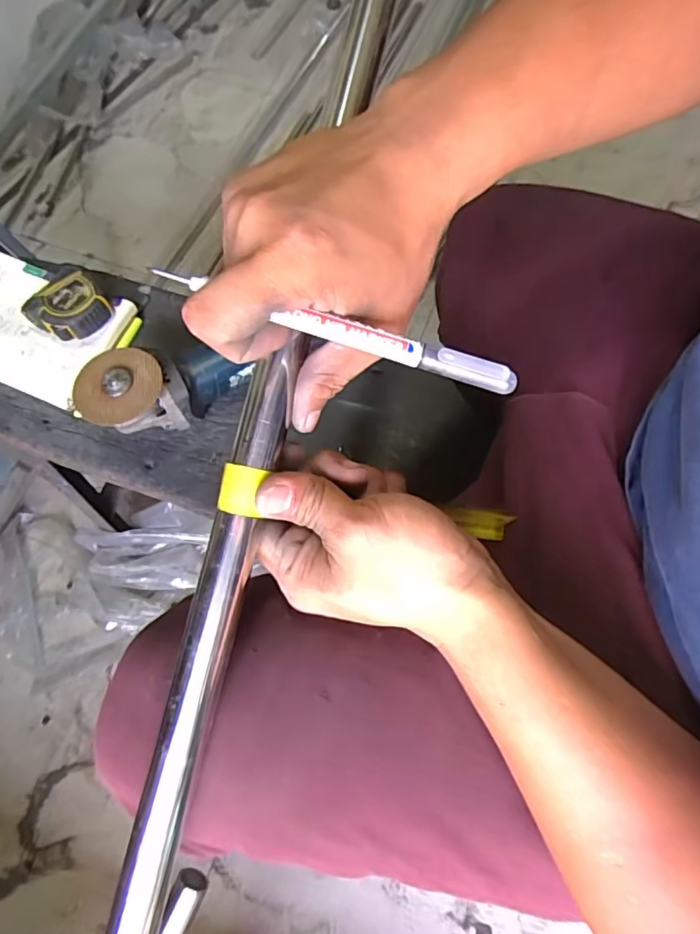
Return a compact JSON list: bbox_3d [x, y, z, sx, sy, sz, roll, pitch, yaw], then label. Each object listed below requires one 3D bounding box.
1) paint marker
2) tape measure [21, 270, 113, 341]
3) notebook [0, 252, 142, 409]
[{"bbox_3d":[-0.004,-0.060,0.237,0.161,0.010,0.009,16,71,-4],"label":"paint marker"},{"bbox_3d":[-0.323,-0.182,0.622,0.083,0.037,0.077,-40,74,-12],"label":"tape measure"},{"bbox_3d":[-0.379,-0.167,0.645,0.210,0.023,0.148,22,72,9],"label":"notebook"}]

